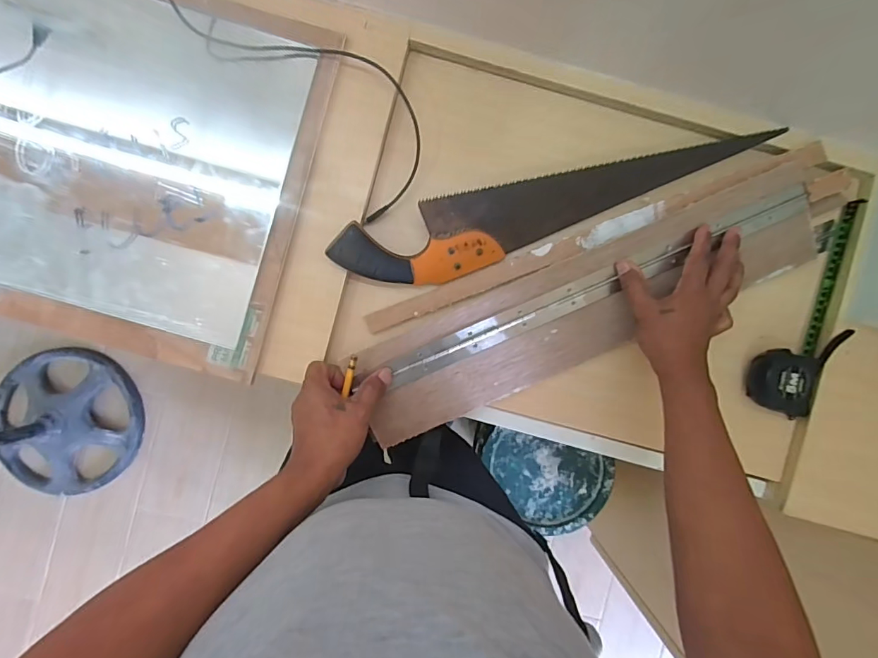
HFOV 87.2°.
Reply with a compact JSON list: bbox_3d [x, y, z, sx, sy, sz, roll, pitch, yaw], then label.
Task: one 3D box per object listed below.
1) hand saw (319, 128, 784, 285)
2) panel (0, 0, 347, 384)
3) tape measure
[{"bbox_3d":[0.136,-0.139,0.524,0.506,0.024,0.082,-17,92,-1],"label":"hand saw"},{"bbox_3d":[-0.404,-0.203,0.493,0.517,0.014,0.391,16,92,-4],"label":"panel"},{"bbox_3d":[0.458,-0.023,0.540,0.085,0.044,0.275,32,90,-2],"label":"tape measure"}]

